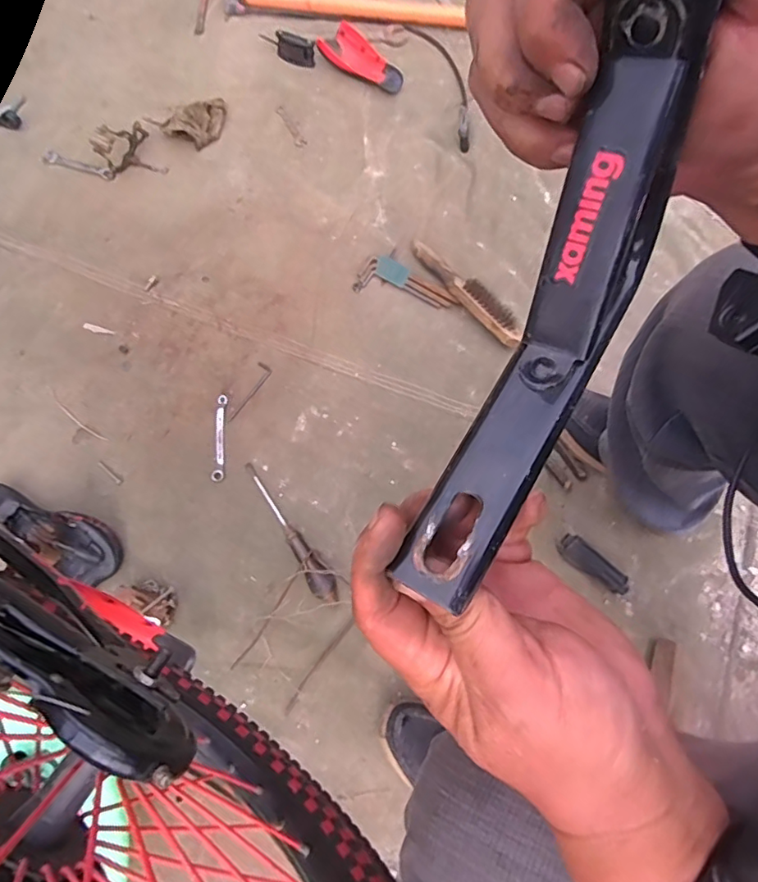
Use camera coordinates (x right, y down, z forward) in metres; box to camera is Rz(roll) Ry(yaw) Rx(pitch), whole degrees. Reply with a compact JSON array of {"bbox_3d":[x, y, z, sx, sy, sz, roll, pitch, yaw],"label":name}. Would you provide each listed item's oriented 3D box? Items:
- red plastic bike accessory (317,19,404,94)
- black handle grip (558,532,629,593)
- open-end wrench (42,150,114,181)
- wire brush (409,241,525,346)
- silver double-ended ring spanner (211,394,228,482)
[{"bbox_3d":[-0.033,-0.789,1.094,0.194,0.028,0.080,43,75,15],"label":"red plastic bike accessory"},{"bbox_3d":[0.299,0.172,0.739,0.100,0.014,0.036,40,74,14],"label":"black handle grip"},{"bbox_3d":[-0.586,-0.535,1.034,0.150,0.006,0.031,20,70,8],"label":"open-end wrench"},{"bbox_3d":[0.147,-0.255,0.898,0.046,0.034,0.258,-36,73,-13],"label":"wire brush"},{"bbox_3d":[-0.246,-0.007,0.825,0.018,0.004,0.140,-1,69,0],"label":"silver double-ended ring spanner"}]

